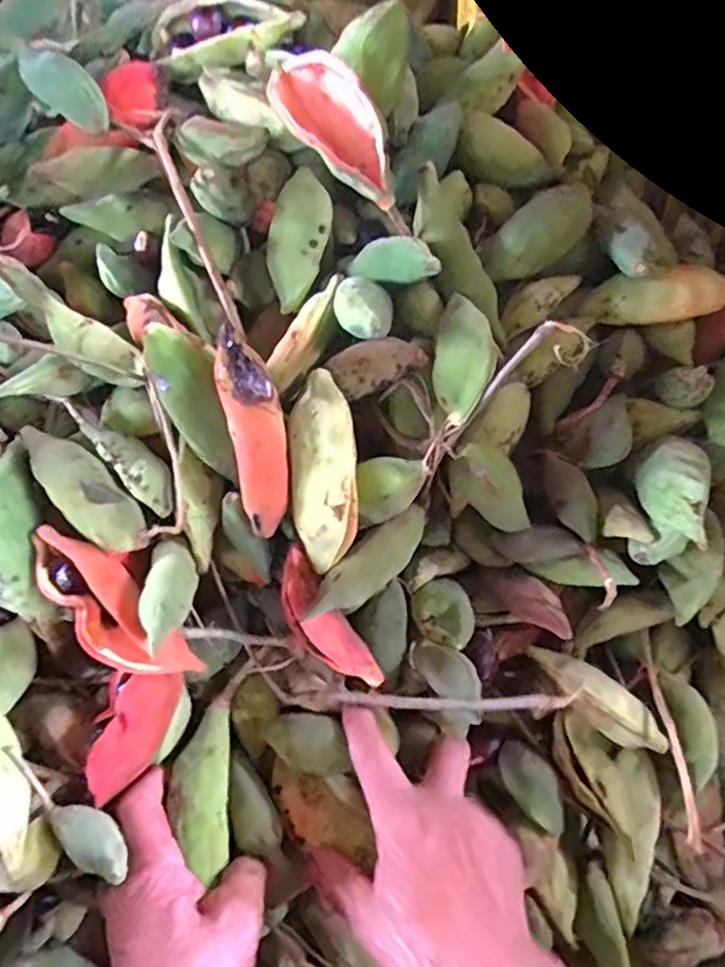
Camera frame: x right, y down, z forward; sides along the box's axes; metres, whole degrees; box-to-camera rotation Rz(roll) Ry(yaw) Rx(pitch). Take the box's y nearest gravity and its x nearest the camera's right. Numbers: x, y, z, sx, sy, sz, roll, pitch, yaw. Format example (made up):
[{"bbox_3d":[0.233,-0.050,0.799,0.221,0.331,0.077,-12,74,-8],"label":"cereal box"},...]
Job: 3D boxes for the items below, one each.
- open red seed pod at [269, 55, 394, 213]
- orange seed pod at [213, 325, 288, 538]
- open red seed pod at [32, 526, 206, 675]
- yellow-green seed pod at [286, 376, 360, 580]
[{"bbox_3d":[-0.018,-0.189,0.330,0.040,0.036,0.098,-32,83,-26],"label":"open red seed pod"},{"bbox_3d":[-0.053,-0.023,0.320,0.027,0.106,0.015,-10,22,-6],"label":"orange seed pod"},{"bbox_3d":[-0.137,0.069,0.341,0.113,0.049,0.037,46,56,-1],"label":"open red seed pod"},{"bbox_3d":[-0.020,-0.006,0.334,0.033,0.103,0.021,-2,5,2],"label":"yellow-green seed pod"}]

